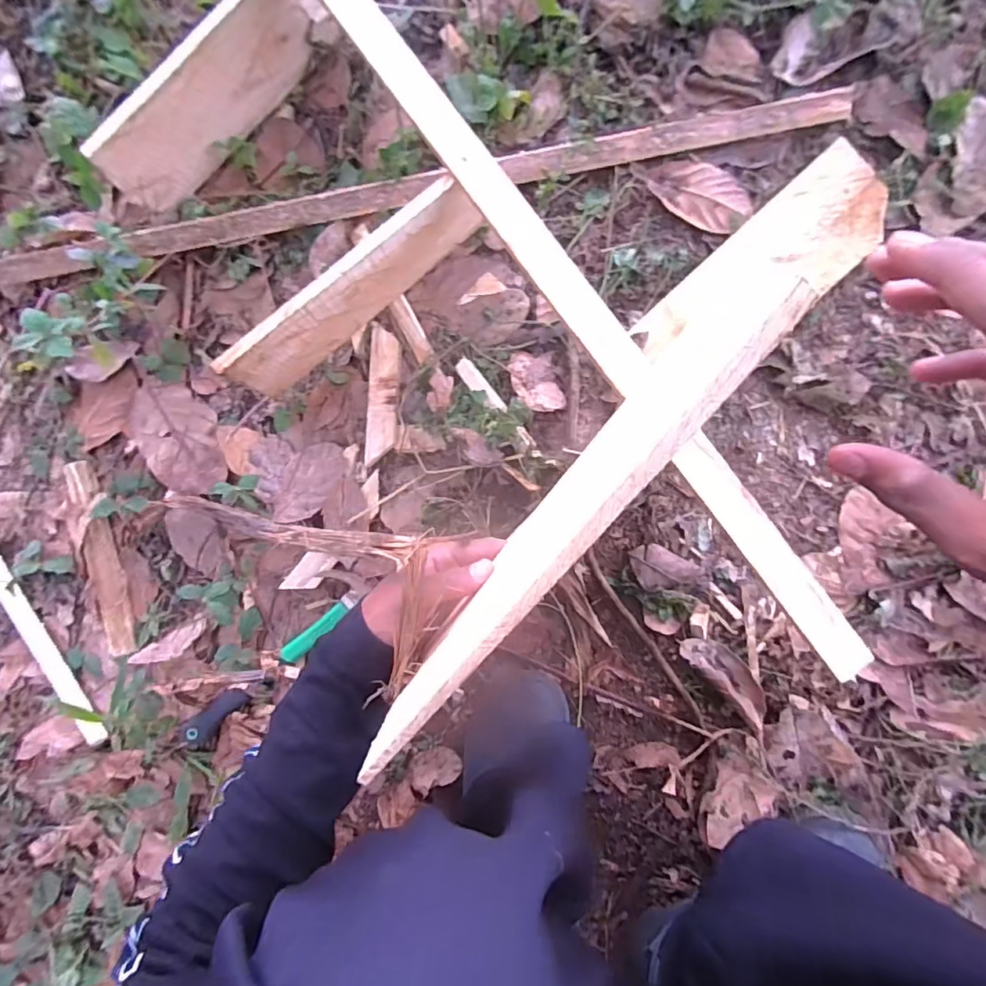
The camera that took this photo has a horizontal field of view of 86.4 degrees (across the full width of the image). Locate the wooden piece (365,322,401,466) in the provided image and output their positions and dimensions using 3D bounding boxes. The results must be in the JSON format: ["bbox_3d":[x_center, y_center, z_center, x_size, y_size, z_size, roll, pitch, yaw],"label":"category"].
[{"bbox_3d":[-0.123,-0.112,0.593,0.035,0.010,0.156,2,87,6],"label":"wooden piece"}]

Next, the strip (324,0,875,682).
[{"bbox_3d":[0.050,-0.195,0.456,0.040,0.021,0.815,-36,83,2],"label":"strip"}]

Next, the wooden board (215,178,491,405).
[{"bbox_3d":[-0.134,-0.207,0.537,0.290,0.132,0.020,-41,84,3],"label":"wooden board"}]

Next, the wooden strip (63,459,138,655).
[{"bbox_3d":[-0.460,0.074,0.614,0.040,0.016,0.232,-18,85,5],"label":"wooden strip"}]

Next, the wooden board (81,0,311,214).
[{"bbox_3d":[-0.300,-0.428,0.573,0.016,0.125,0.283,45,92,7],"label":"wooden board"}]

